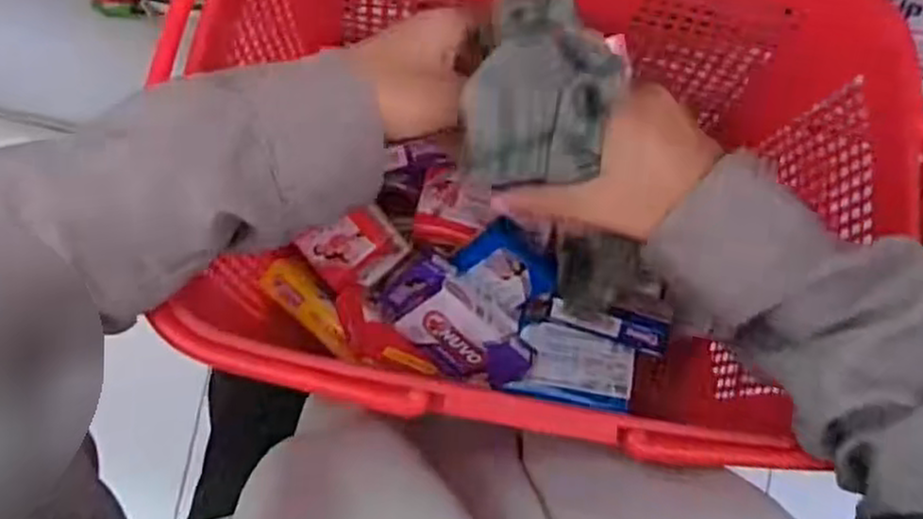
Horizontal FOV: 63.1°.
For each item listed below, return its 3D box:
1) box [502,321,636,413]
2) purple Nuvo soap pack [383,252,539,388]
[{"bbox_3d":[0.078,0.074,0.519,0.081,0.015,0.051,10,86,0],"label":"box"},{"bbox_3d":[-0.003,0.043,0.480,0.101,0.041,0.053,42,87,3],"label":"purple Nuvo soap pack"}]

